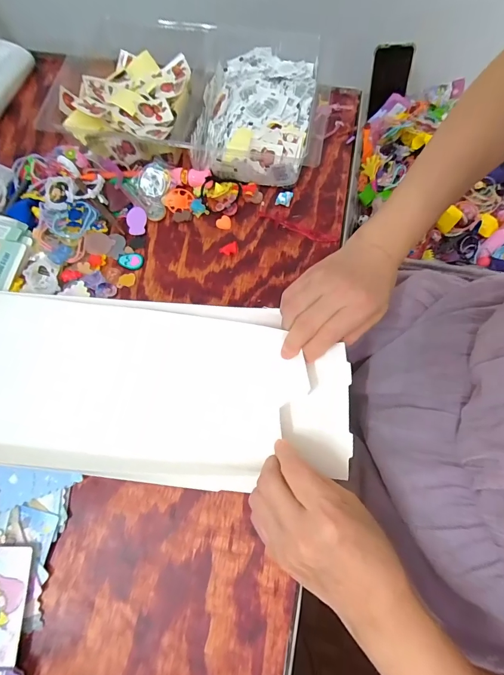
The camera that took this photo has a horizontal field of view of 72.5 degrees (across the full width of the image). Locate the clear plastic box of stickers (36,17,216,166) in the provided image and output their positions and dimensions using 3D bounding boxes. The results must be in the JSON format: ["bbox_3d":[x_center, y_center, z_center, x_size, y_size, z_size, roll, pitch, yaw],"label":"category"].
[{"bbox_3d":[-0.161,-0.308,0.433,0.195,0.044,0.201,3,71,2],"label":"clear plastic box of stickers"}]

